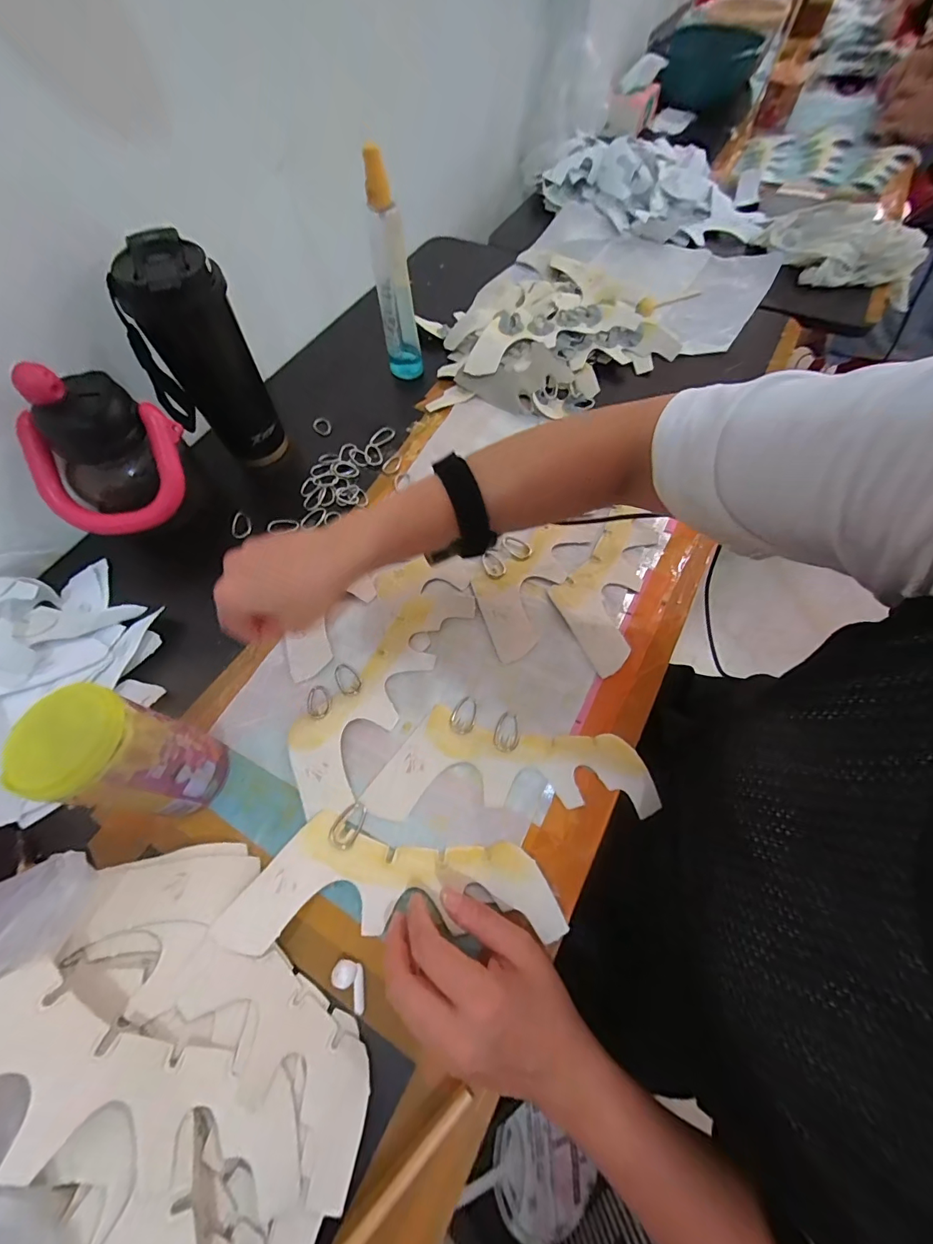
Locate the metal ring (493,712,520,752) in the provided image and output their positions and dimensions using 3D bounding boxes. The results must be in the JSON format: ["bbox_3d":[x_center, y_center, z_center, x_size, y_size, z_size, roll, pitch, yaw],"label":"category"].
[{"bbox_3d":[0.034,0.091,0.375,0.021,0.004,0.032,15,65,10],"label":"metal ring"}]

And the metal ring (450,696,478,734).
[{"bbox_3d":[-0.002,0.078,0.381,0.021,0.004,0.032,18,65,11],"label":"metal ring"}]

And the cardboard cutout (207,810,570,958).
[{"bbox_3d":[-0.050,0.184,0.329,0.223,0.015,0.078,-1,55,-3],"label":"cardboard cutout"}]

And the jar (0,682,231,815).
[{"bbox_3d":[-0.223,0.093,0.312,0.057,0.129,0.066,13,65,9],"label":"jar"}]

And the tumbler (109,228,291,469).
[{"bbox_3d":[-0.257,-0.251,0.458,0.065,0.191,0.095,21,66,12],"label":"tumbler"}]

